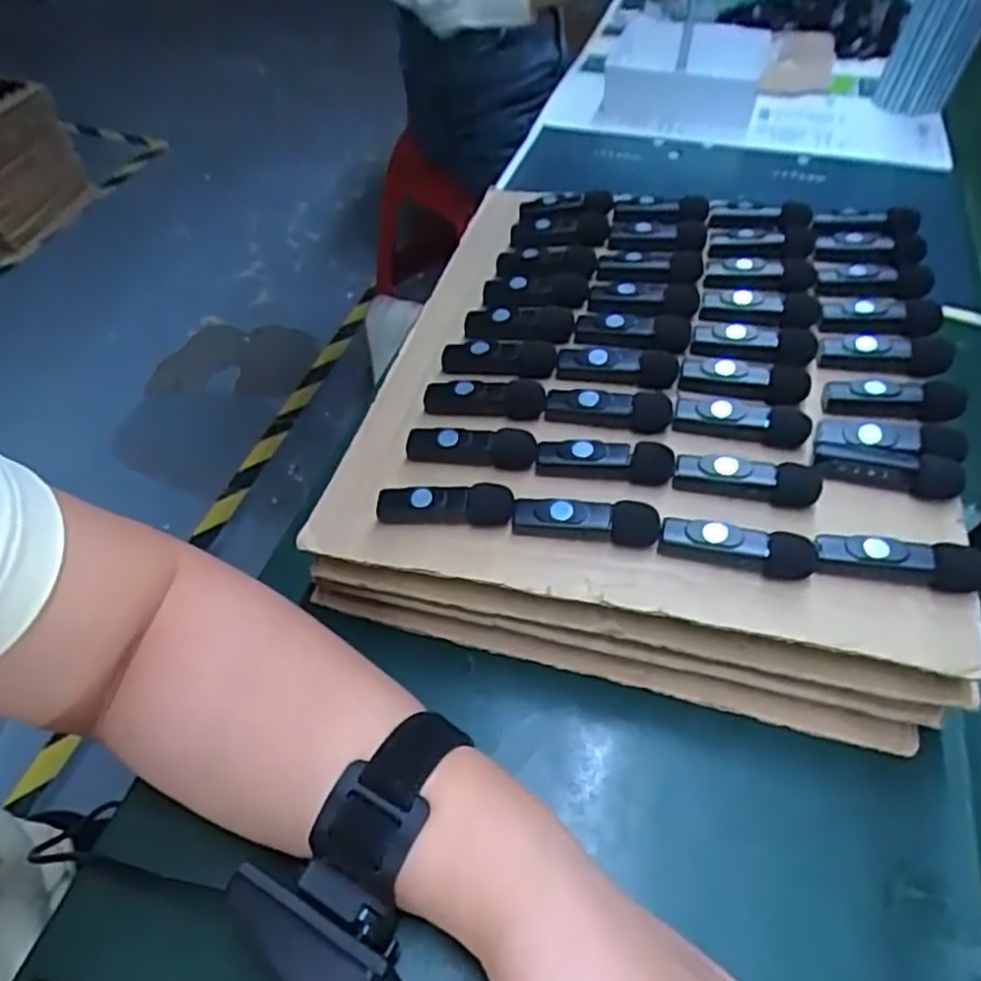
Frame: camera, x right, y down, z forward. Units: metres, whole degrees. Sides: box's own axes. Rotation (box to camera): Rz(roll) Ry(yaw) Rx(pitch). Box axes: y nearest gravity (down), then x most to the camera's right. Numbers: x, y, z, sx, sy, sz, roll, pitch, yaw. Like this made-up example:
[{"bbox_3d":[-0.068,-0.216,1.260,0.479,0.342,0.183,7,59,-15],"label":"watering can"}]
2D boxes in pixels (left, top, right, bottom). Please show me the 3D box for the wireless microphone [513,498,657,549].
[{"bbox_3d":[0.043,0.013,0.324,0.064,0.018,0.013,10,51,5],"label":"wireless microphone"}]

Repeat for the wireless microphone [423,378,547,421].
[{"bbox_3d":[-0.003,-0.048,0.384,0.064,0.020,0.015,8,51,4],"label":"wireless microphone"}]

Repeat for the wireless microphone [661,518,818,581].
[{"bbox_3d":[0.106,0.023,0.311,0.061,0.018,0.016,19,52,12],"label":"wireless microphone"}]

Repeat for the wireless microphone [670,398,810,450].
[{"bbox_3d":[0.124,-0.035,0.355,0.063,0.014,0.016,9,51,4],"label":"wireless microphone"}]

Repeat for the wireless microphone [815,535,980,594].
[{"bbox_3d":[0.170,0.030,0.300,0.063,0.021,0.015,10,51,5],"label":"wireless microphone"}]

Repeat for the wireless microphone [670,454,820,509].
[{"bbox_3d":[0.119,-0.007,0.332,0.064,0.017,0.014,11,51,6],"label":"wireless microphone"}]

